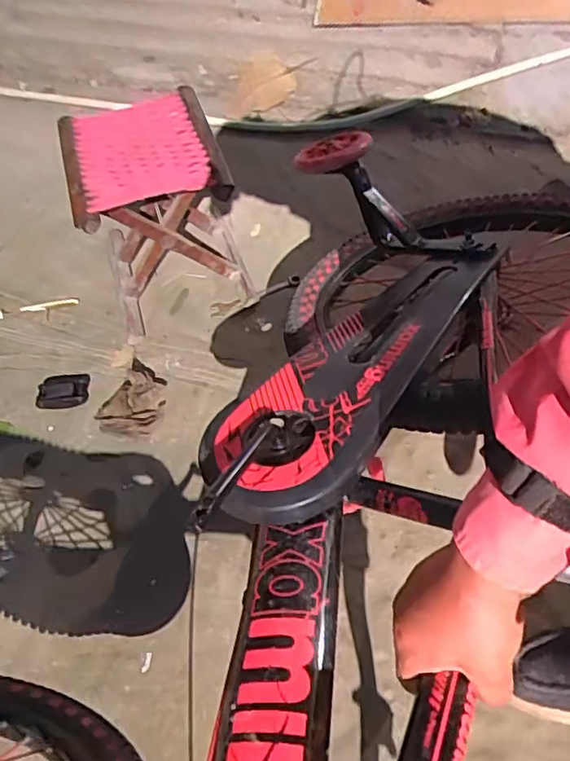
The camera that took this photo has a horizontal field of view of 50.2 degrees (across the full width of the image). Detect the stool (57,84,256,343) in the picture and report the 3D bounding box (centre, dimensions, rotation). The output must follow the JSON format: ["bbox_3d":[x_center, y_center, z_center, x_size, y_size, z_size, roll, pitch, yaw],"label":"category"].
[{"bbox_3d":[-0.236,-0.313,1.151,0.266,0.320,0.309,-17,53,-9],"label":"stool"}]

